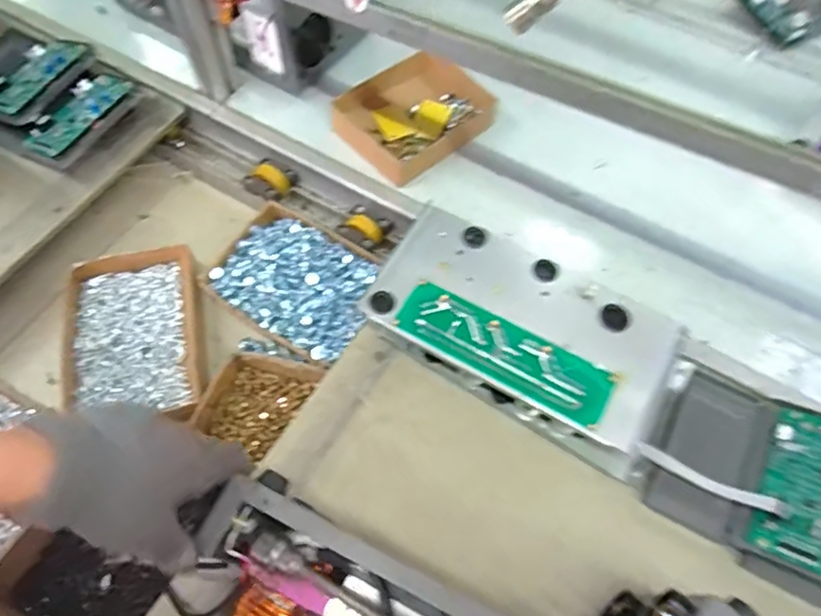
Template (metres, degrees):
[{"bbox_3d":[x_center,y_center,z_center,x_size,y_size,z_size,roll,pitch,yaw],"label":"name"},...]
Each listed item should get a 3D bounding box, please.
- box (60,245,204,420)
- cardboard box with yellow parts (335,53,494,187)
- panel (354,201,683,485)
[{"bbox_3d":[-0.326,0.033,0.685,0.158,0.036,0.218,-12,62,-8],"label":"box"},{"bbox_3d":[0.007,-0.253,0.766,0.185,0.042,0.149,-39,69,-20],"label":"cardboard box with yellow parts"},{"bbox_3d":[0.115,0.021,0.593,0.301,0.059,0.159,27,66,12],"label":"panel"}]

